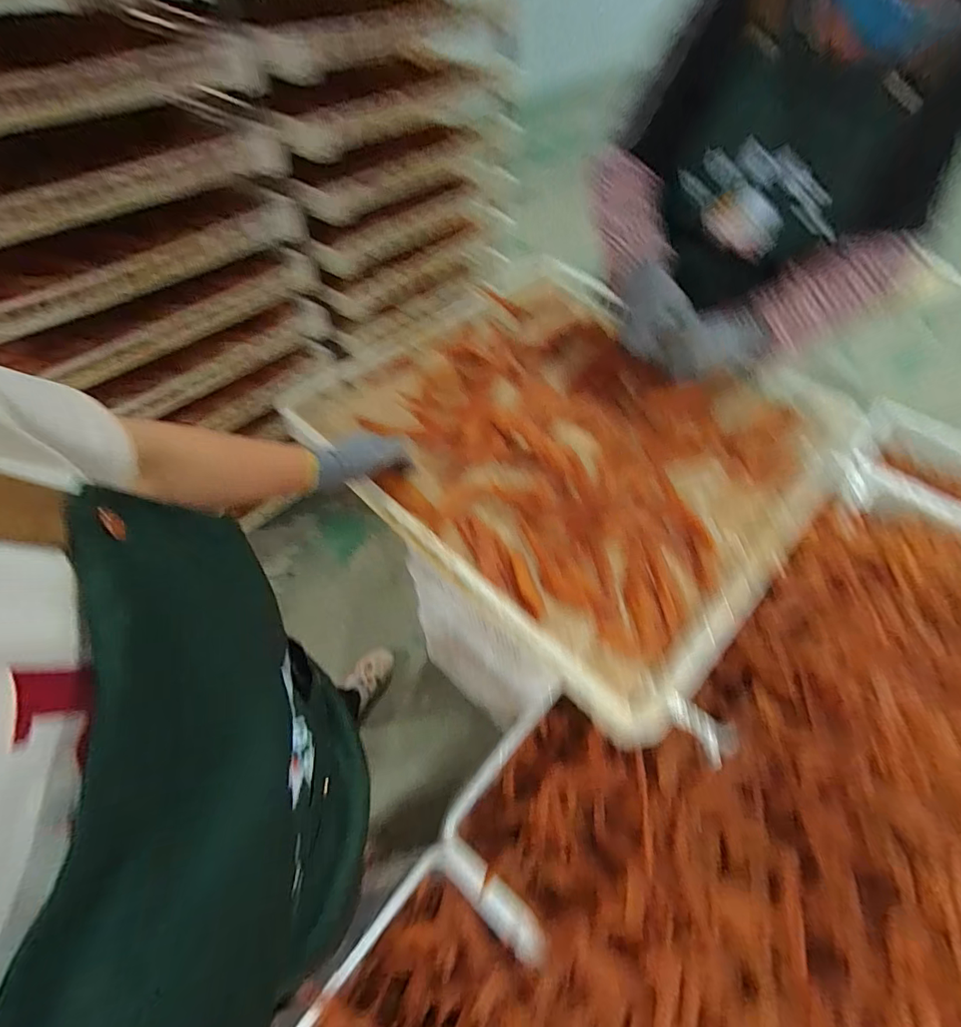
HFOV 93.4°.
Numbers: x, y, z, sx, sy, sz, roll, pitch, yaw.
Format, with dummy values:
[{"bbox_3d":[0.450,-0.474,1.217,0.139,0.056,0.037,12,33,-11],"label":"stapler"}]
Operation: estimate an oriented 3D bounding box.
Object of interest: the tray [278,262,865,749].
[{"bbox_3d":[0.154,-0.141,0.754,0.692,0.061,0.666,40,63,22],"label":"tray"}]

